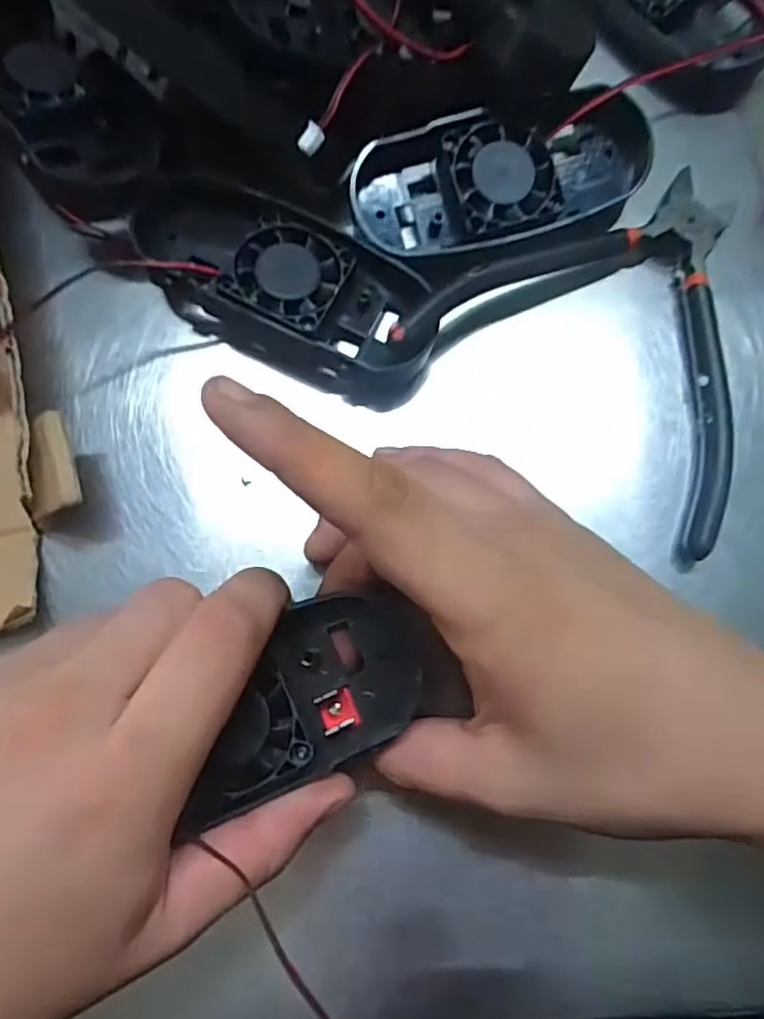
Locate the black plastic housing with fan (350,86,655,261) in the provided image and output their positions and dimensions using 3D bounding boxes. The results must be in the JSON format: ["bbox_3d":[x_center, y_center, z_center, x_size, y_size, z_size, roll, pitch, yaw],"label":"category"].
[{"bbox_3d":[0.051,-0.124,0.244,0.121,0.025,0.052,-15,78,-2],"label":"black plastic housing with fan"}]

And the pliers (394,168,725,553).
[{"bbox_3d":[0.097,-0.069,0.230,0.125,0.025,0.121,39,82,8],"label":"pliers"}]

